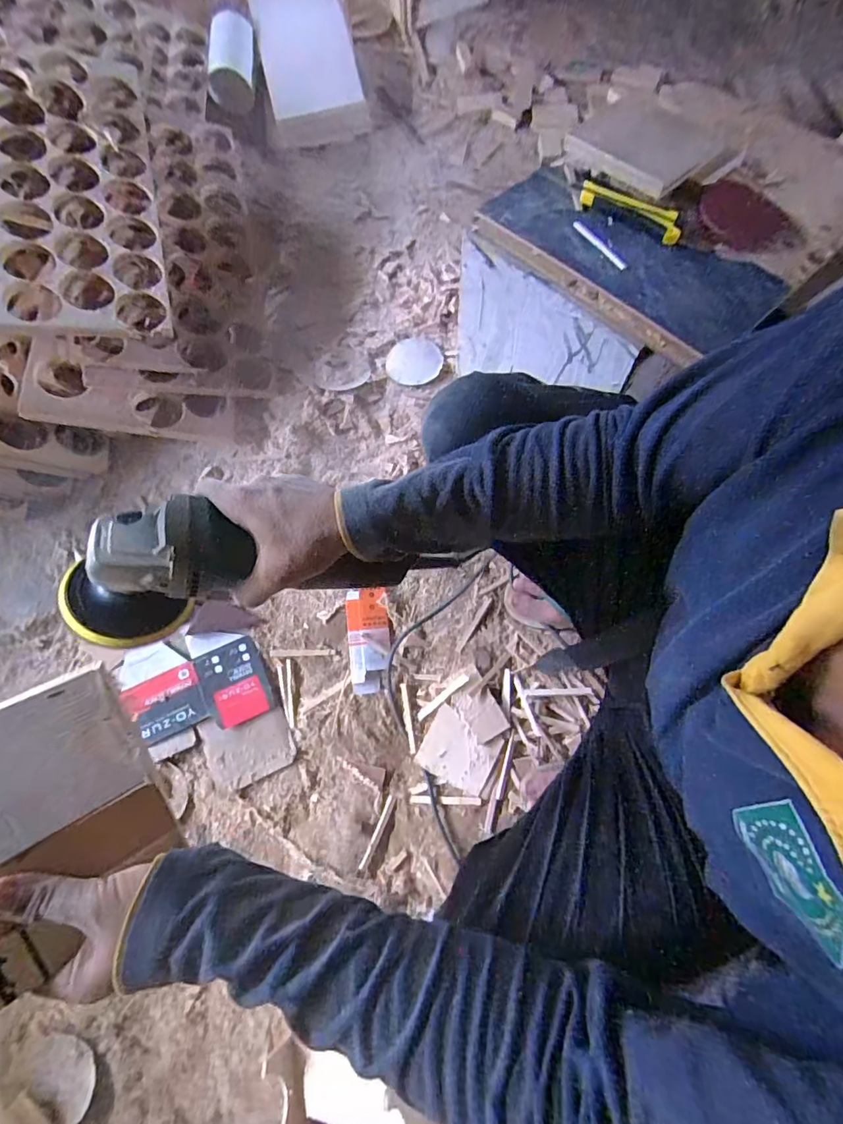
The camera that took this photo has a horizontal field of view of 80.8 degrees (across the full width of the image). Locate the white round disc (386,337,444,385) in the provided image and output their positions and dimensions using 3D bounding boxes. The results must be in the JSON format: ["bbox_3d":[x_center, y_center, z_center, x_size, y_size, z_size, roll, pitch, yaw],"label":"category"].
[{"bbox_3d":[-0.012,-0.348,0.853,0.093,0.005,0.099,0,76,1],"label":"white round disc"}]

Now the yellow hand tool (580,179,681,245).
[{"bbox_3d":[0.249,-0.418,0.589,0.129,0.009,0.046,33,79,8],"label":"yellow hand tool"}]

